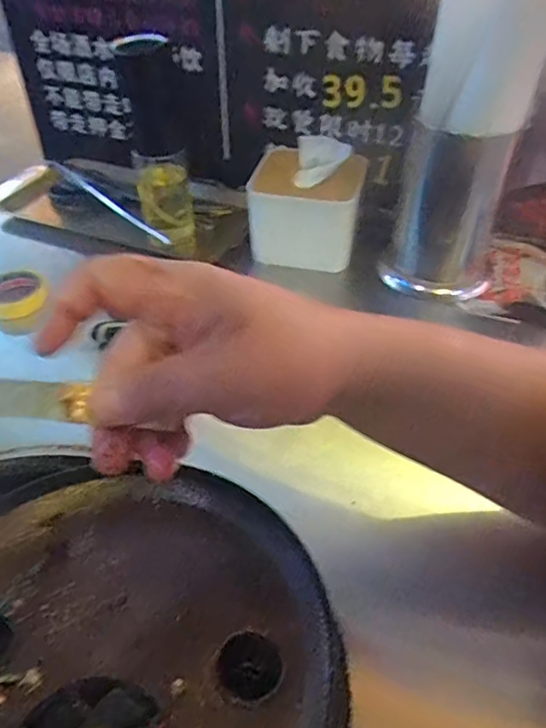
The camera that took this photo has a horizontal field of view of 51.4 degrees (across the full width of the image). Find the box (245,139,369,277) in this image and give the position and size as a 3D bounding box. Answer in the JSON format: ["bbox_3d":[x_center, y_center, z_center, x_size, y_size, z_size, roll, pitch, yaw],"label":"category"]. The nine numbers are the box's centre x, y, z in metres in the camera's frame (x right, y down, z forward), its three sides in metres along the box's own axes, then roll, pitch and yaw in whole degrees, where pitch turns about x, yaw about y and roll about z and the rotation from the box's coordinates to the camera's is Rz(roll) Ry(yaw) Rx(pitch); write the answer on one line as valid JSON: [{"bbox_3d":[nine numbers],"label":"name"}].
[{"bbox_3d":[0.036,-0.183,0.617,0.116,0.101,0.140,2,43,4],"label":"box"}]

